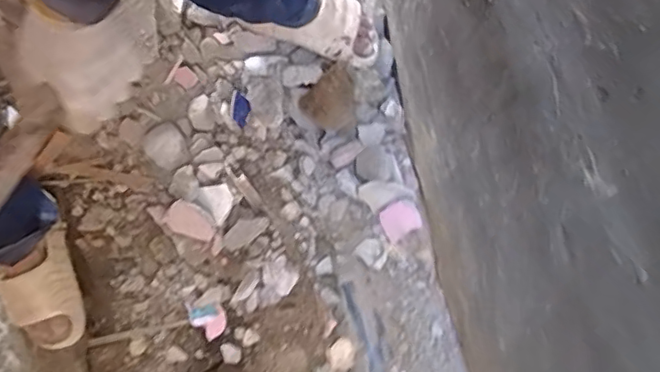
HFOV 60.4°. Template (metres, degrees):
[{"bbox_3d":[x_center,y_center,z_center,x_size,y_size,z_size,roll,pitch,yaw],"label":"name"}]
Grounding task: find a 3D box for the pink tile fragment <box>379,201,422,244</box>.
[{"bbox_3d":[0.144,0.071,1.183,0.093,0.012,0.070,-39,89,37],"label":"pink tile fragment"}]

